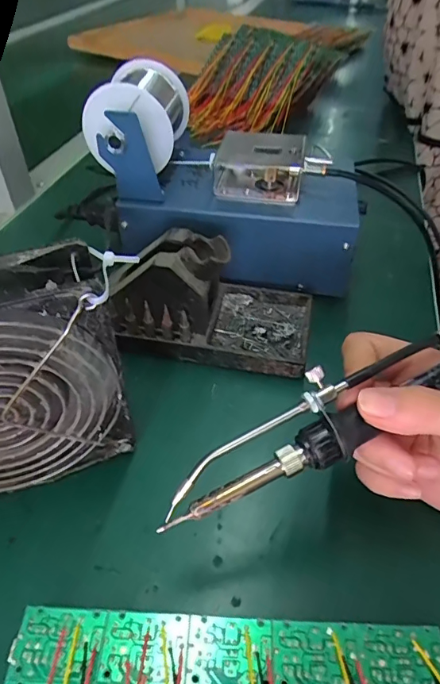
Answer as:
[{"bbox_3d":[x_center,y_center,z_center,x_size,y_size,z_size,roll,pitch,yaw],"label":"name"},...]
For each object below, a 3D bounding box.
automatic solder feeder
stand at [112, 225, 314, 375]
[{"bbox_3d":[0.010,-0.125,0.367,0.199,0.131,0.109,9,44,10],"label":"automatic solder feeder"},{"bbox_3d":[-0.008,-0.035,0.326,0.145,0.070,0.078,7,44,9],"label":"stand"}]

